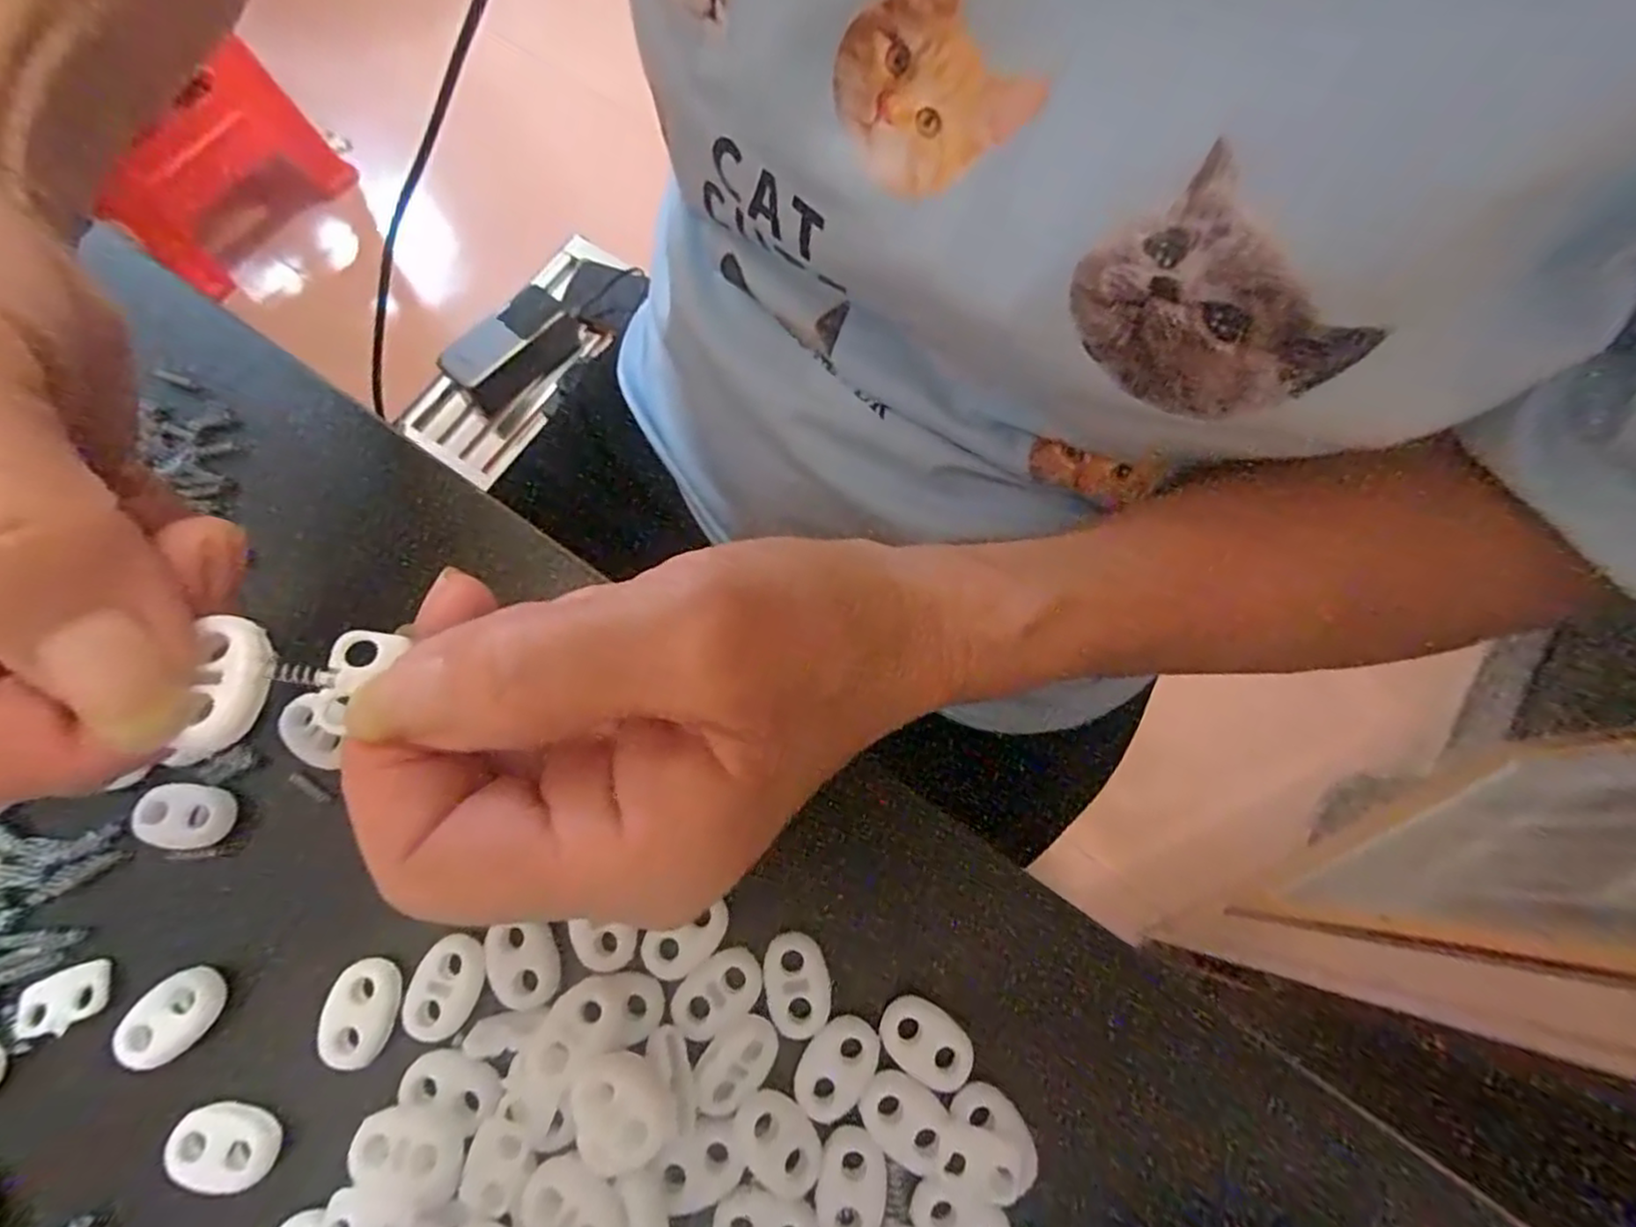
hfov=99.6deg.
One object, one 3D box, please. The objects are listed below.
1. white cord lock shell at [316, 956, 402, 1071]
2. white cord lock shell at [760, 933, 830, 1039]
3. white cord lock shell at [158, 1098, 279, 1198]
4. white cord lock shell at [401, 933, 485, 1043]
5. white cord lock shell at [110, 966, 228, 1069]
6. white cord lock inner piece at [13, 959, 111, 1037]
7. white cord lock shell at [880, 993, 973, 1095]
[{"bbox_3d":[-0.106,0.093,0.160,0.016,0.004,0.022,16,73,3],"label":"white cord lock shell"},{"bbox_3d":[-0.005,0.087,0.162,0.015,0.004,0.022,-5,71,-3],"label":"white cord lock shell"},{"bbox_3d":[-0.132,0.118,0.153,0.022,0.005,0.015,8,72,0],"label":"white cord lock shell"},{"bbox_3d":[-0.087,0.087,0.160,0.015,0.004,0.022,22,73,5],"label":"white cord lock shell"},{"bbox_3d":[-0.150,0.094,0.161,0.016,0.006,0.021,40,75,10],"label":"white cord lock shell"},{"bbox_3d":[-0.178,0.090,0.161,0.019,0.004,0.013,-17,74,-7],"label":"white cord lock inner piece"},{"bbox_3d":[0.025,0.098,0.157,0.021,0.004,0.015,32,73,9],"label":"white cord lock shell"}]

